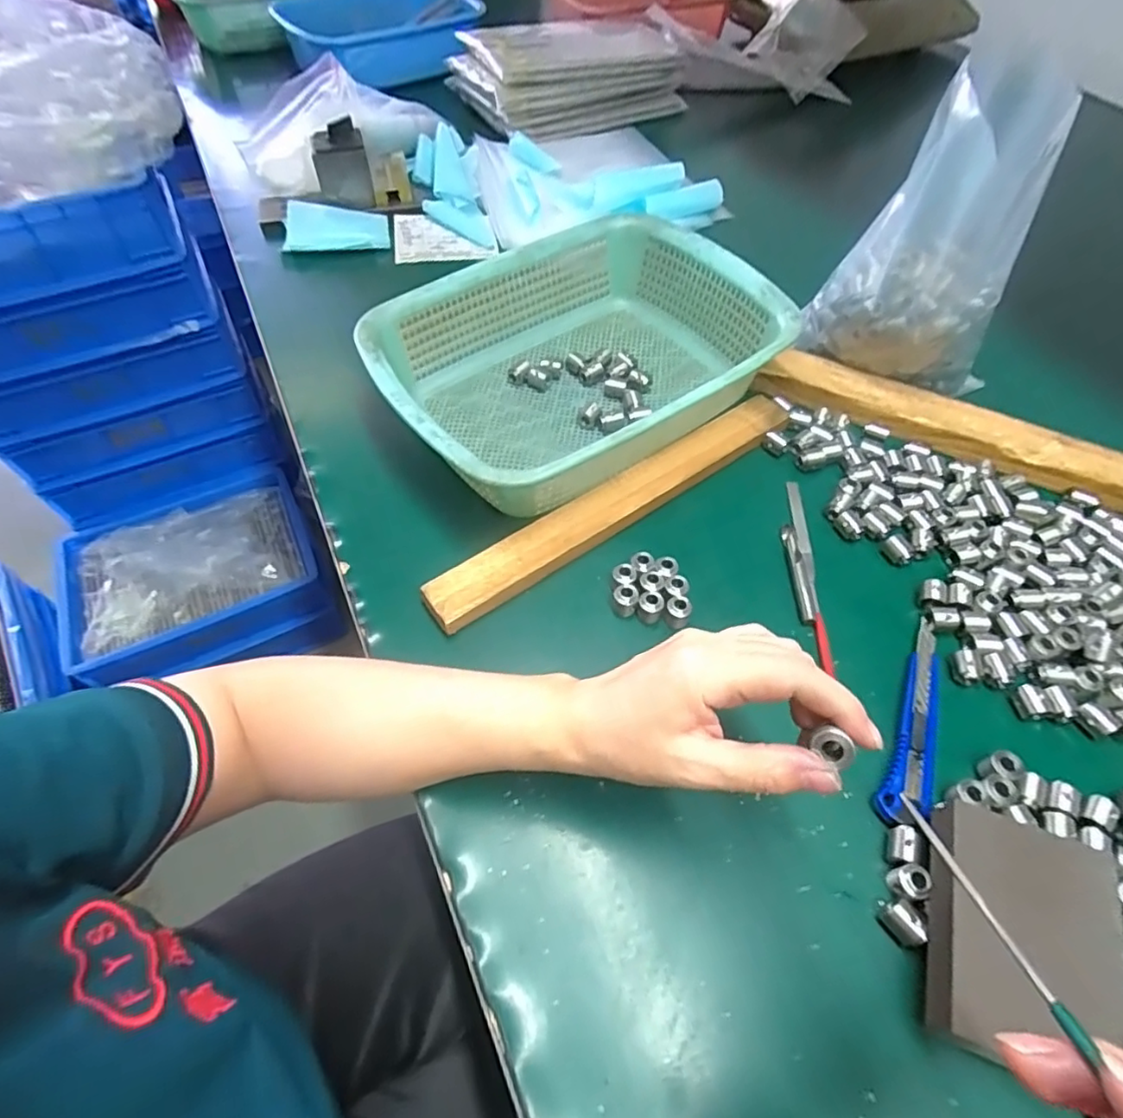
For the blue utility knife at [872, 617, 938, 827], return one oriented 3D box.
[{"bbox_3d":[0.209,0.093,0.354,0.025,0.008,0.129,24,60,16],"label":"blue utility knife"}]

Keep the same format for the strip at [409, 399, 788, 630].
[{"bbox_3d":[0.045,-0.046,0.441,0.315,0.019,0.037,-32,62,-19],"label":"strip"}]

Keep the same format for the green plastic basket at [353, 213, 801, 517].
[{"bbox_3d":[0.013,-0.156,0.482,0.293,0.073,0.218,-32,62,-18],"label":"green plastic basket"}]

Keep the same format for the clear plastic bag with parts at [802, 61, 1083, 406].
[{"bbox_3d":[0.281,-0.227,0.449,0.127,0.201,0.098,-9,57,-5],"label":"clear plastic bag with parts"}]

